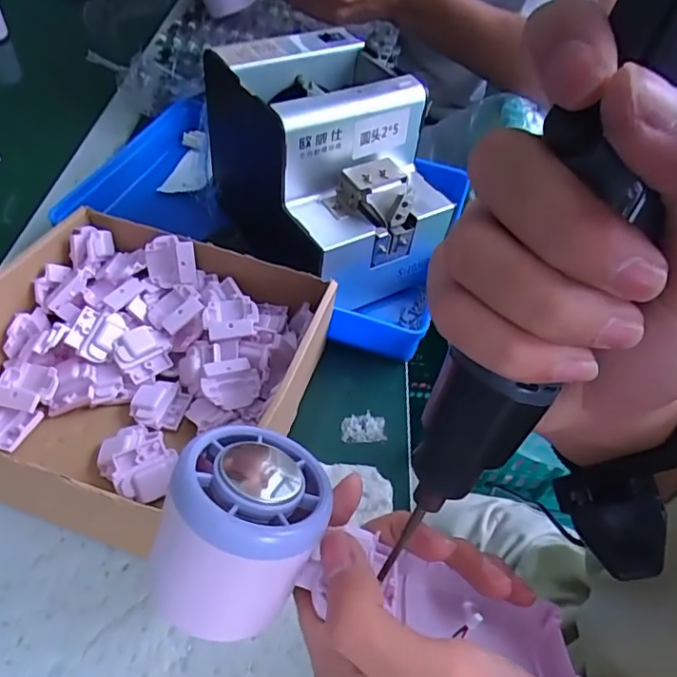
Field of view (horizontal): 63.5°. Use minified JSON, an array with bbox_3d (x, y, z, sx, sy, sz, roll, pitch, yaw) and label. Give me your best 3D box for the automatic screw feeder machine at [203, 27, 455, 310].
[{"bbox_3d":[-0.008,-0.138,0.446,0.124,0.139,0.181,-23,56,-23],"label":"automatic screw feeder machine"}]

